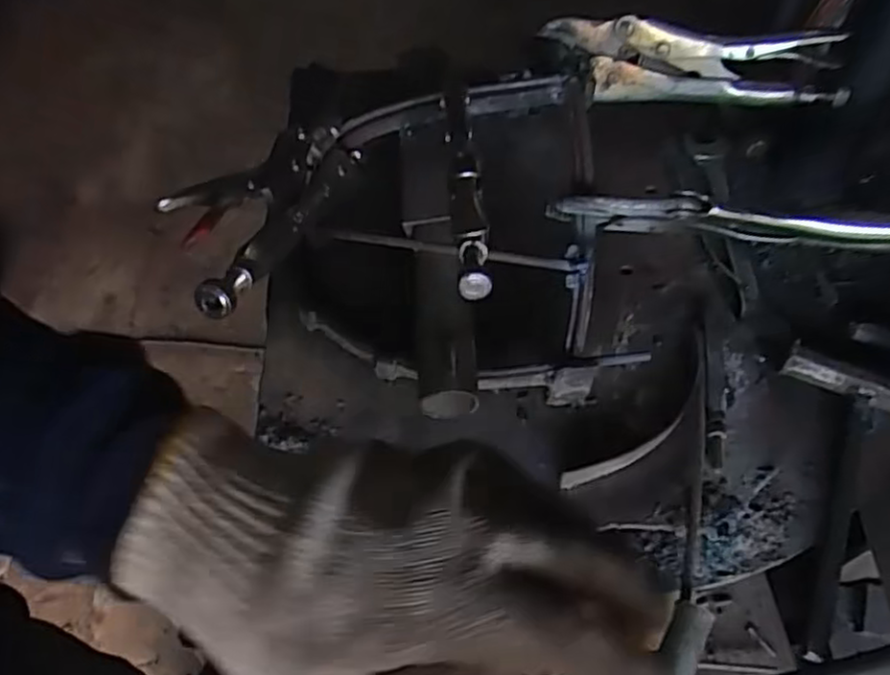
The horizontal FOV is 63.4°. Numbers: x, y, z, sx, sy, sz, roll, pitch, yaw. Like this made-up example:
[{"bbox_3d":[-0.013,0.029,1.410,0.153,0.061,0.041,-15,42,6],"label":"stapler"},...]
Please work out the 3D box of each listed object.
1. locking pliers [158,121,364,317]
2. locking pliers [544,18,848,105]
[{"bbox_3d":[-0.080,-0.071,0.343,0.033,0.038,0.171,14,37,7],"label":"locking pliers"},{"bbox_3d":[0.147,-0.162,0.426,0.172,0.046,0.016,9,34,8],"label":"locking pliers"}]

